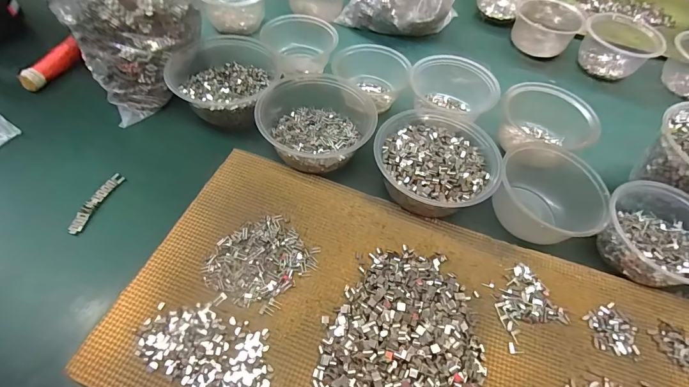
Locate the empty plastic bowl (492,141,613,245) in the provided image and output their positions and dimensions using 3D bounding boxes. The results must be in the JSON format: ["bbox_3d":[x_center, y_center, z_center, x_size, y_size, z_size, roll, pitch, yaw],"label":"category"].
[{"bbox_3d":[0.226,0.000,0.403,0.102,0.050,0.102,2,54,-3],"label":"empty plastic bowl"}]

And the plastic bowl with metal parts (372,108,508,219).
[{"bbox_3d":[0.102,-0.035,0.416,0.131,0.056,0.138,2,54,-3],"label":"plastic bowl with metal parts"}]

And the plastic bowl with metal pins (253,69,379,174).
[{"bbox_3d":[-0.036,-0.087,0.439,0.129,0.058,0.127,2,54,-3],"label":"plastic bowl with metal pins"}]

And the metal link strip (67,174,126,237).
[{"bbox_3d":[-0.265,0.008,0.383,0.013,0.006,0.078,12,54,4],"label":"metal link strip"}]

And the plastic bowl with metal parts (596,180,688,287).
[{"bbox_3d":[0.336,0.042,0.382,0.123,0.052,0.113,2,54,-3],"label":"plastic bowl with metal parts"}]

